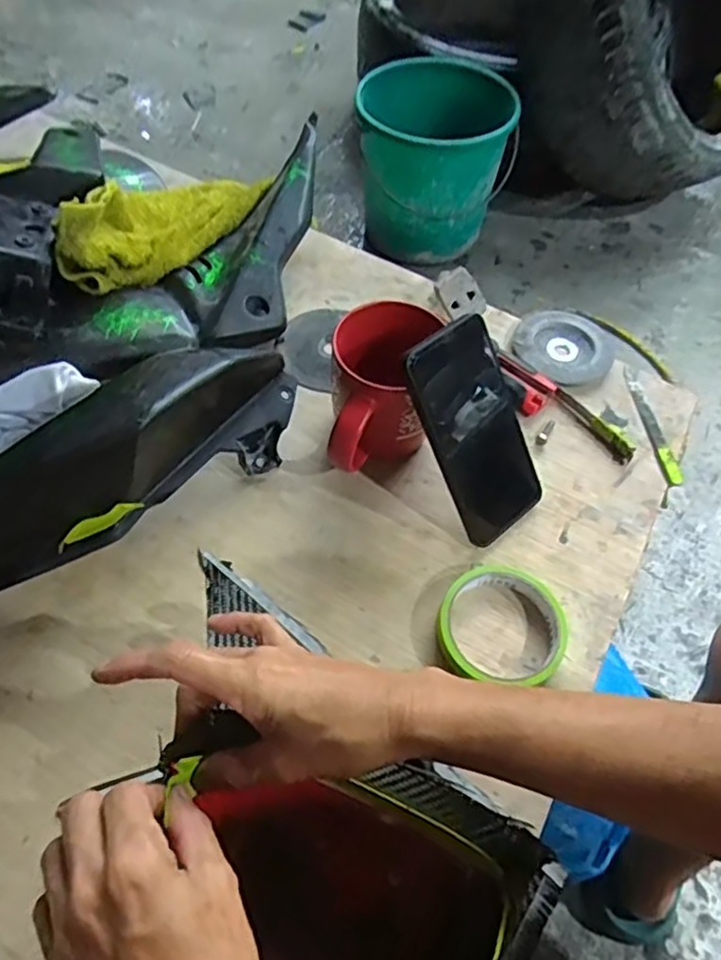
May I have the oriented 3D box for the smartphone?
[{"bbox_3d":[0.091,-0.037,0.487,0.076,0.163,0.015,-34,24,-23],"label":"smartphone"}]

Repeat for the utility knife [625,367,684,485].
[{"bbox_3d":[0.265,-0.052,0.591,0.016,0.007,0.128,-2,58,-6],"label":"utility knife"}]

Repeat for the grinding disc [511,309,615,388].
[{"bbox_3d":[0.196,-0.128,0.627,0.091,0.017,0.099,2,58,-3],"label":"grinding disc"}]

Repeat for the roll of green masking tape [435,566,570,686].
[{"bbox_3d":[0.101,0.102,0.463,0.089,0.019,0.082,2,58,-3],"label":"roll of green masking tape"}]

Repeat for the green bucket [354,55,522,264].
[{"bbox_3d":[0.130,-0.586,1.209,0.255,0.262,0.264,1,60,-1],"label":"green bucket"}]

